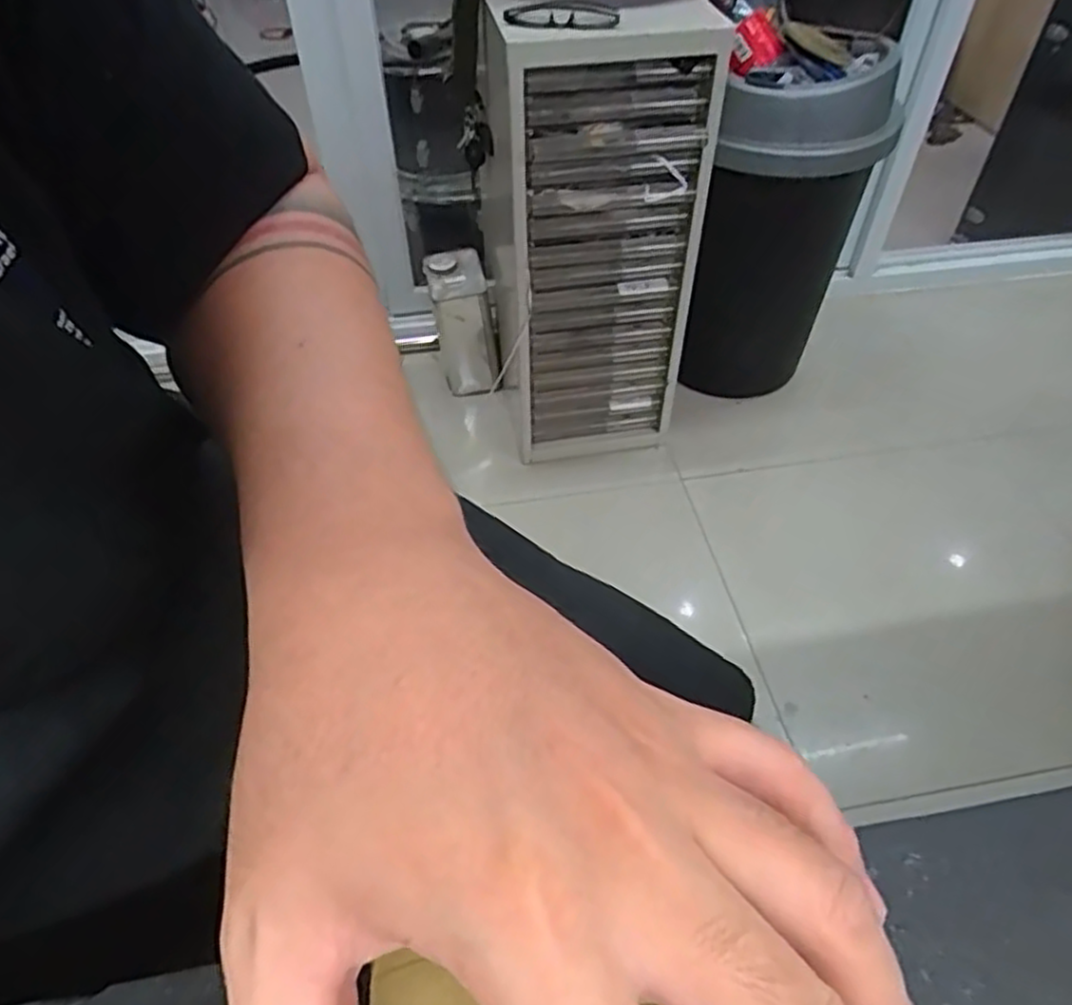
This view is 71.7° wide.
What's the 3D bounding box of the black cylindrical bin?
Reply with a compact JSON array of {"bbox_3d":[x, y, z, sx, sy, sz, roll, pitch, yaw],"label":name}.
[{"bbox_3d":[0.377,-0.435,1.247,0.233,0.562,0.224,-1,48,-1],"label":"black cylindrical bin"}]

